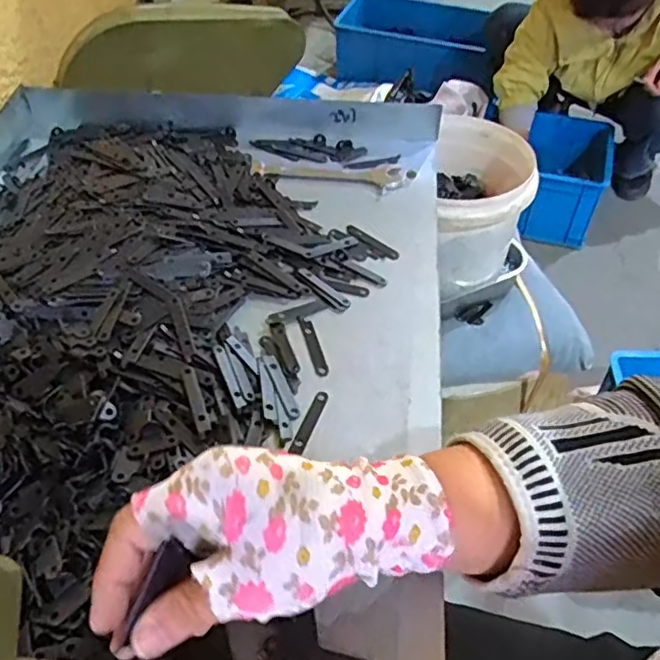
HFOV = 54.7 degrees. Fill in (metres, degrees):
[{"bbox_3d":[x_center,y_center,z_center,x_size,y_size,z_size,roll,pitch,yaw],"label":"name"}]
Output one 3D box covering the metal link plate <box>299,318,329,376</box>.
[{"bbox_3d":[-0.011,0.010,0.440,0.009,0.004,0.051,-12,51,-10],"label":"metal link plate"}]

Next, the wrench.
[{"bbox_3d":[0.002,-0.141,0.569,0.144,0.006,0.028,6,50,5],"label":"wrench"}]

